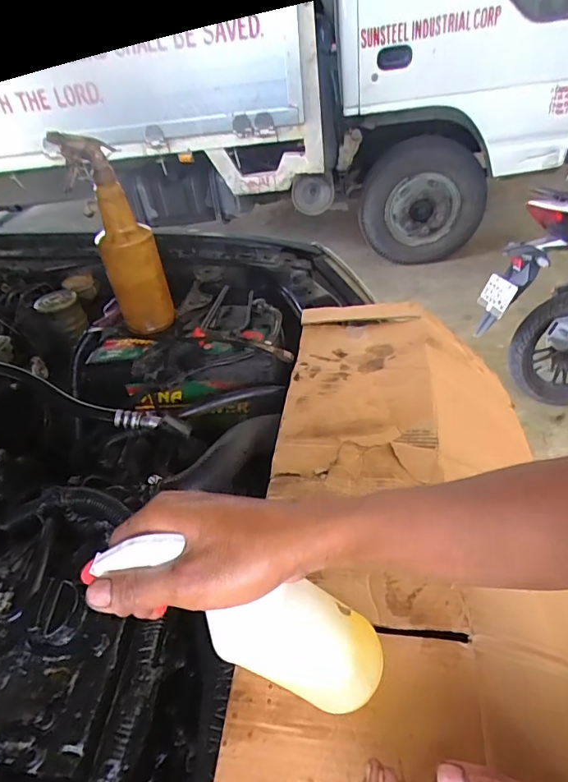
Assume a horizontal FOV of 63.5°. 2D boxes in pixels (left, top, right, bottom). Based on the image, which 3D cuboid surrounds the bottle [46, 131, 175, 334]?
[{"bbox_3d":[-0.245,-0.226,0.707,0.088,0.283,0.068,-20,41,-11],"label":"bottle"}]

